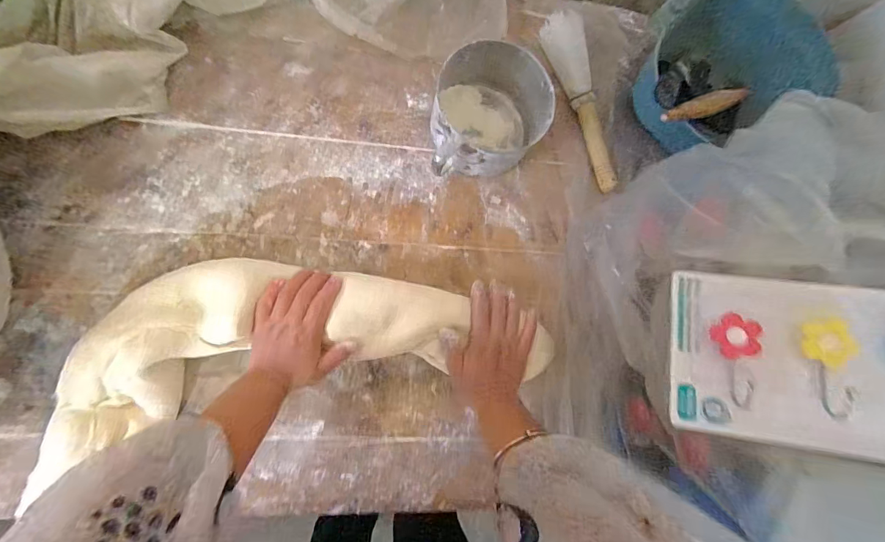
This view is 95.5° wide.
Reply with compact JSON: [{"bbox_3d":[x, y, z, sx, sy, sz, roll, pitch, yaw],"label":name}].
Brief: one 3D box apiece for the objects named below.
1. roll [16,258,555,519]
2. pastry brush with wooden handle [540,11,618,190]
[{"bbox_3d":[-0.154,0.092,0.483,0.607,0.071,0.211,-4,87,-11],"label":"roll"},{"bbox_3d":[0.199,-0.237,0.571,0.056,0.030,0.252,-18,90,-9],"label":"pastry brush with wooden handle"}]

